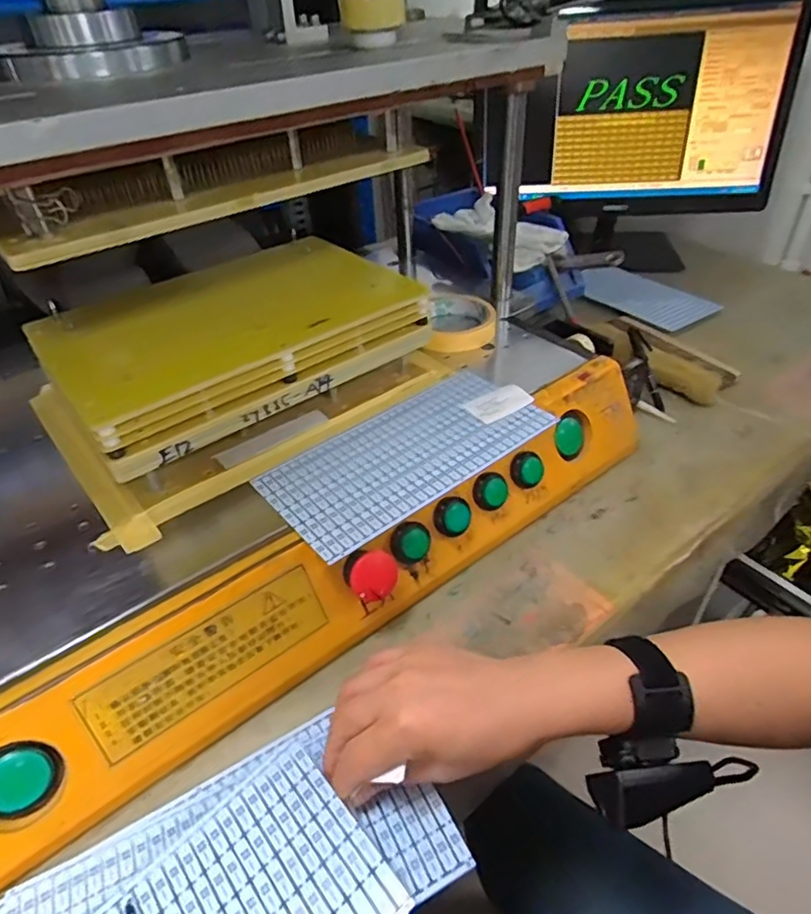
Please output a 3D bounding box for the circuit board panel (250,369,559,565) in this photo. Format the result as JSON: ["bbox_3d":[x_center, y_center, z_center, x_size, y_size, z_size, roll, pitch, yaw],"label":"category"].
[{"bbox_3d":[0.002,-0.008,0.492,0.238,0.007,0.118,-30,46,-28],"label":"circuit board panel"}]

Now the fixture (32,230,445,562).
[{"bbox_3d":[-0.143,-0.089,0.524,0.328,0.104,0.210,-32,48,-30],"label":"fixture"}]

